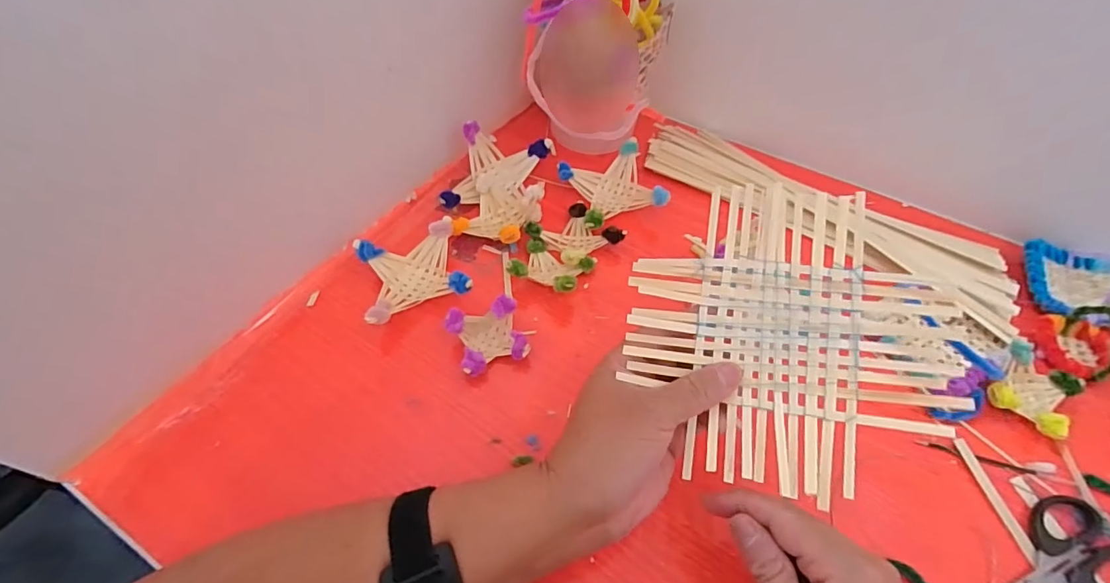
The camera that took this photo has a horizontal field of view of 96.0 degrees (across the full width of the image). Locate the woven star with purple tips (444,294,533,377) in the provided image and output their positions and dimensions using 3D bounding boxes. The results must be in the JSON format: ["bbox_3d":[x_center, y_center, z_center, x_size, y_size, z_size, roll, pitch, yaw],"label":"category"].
[{"bbox_3d":[-0.052,0.036,0.391,0.053,0.029,0.050,-17,57,-14],"label":"woven star with purple tips"}]

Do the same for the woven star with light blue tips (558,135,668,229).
[{"bbox_3d":[0.055,-0.103,0.485,0.082,0.034,0.077,-16,57,-13],"label":"woven star with light blue tips"}]

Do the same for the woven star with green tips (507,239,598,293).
[{"bbox_3d":[-0.002,-0.022,0.433,0.061,0.029,0.055,20,57,12],"label":"woven star with green tips"}]

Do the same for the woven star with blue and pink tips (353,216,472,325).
[{"bbox_3d":[-0.118,-0.014,0.422,0.081,0.034,0.084,-16,57,-13],"label":"woven star with blue and pink tips"}]

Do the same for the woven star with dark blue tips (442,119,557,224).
[{"bbox_3d":[-0.053,-0.114,0.485,0.091,0.044,0.112,7,55,3],"label":"woven star with dark blue tips"}]

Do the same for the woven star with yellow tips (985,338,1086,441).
[{"bbox_3d":[0.359,0.075,0.376,0.051,0.029,0.058,36,61,21],"label":"woven star with yellow tips"}]

